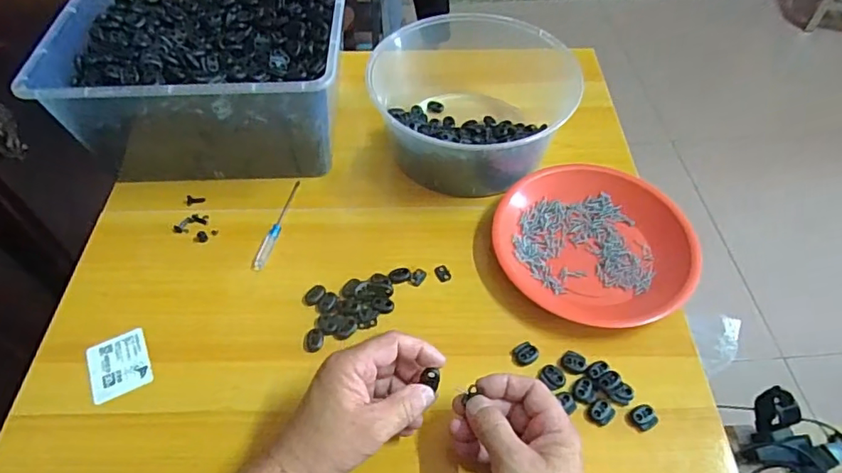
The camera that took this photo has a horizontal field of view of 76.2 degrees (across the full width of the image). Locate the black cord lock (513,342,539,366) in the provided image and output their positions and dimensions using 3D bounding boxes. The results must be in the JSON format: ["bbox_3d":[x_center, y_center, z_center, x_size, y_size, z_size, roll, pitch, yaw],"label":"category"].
[{"bbox_3d":[0.093,0.105,0.480,0.021,0.006,0.020,-28,58,-20],"label":"black cord lock"}]

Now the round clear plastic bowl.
[{"bbox_3d":[0.054,-0.151,0.602,0.198,0.101,0.196,0,53,0],"label":"round clear plastic bowl"}]

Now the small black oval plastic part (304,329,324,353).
[{"bbox_3d":[-0.097,0.095,0.489,0.019,0.007,0.022,1,53,1],"label":"small black oval plastic part"}]

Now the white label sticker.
[{"bbox_3d":[-0.269,0.115,0.479,0.048,0.004,0.057,-19,59,-20],"label":"white label sticker"}]

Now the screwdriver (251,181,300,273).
[{"bbox_3d":[-0.150,-0.014,0.572,0.015,0.011,0.122,12,54,9],"label":"screwdriver"}]

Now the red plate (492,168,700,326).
[{"bbox_3d":[0.170,0.005,0.537,0.189,0.032,0.170,6,53,5],"label":"red plate"}]

